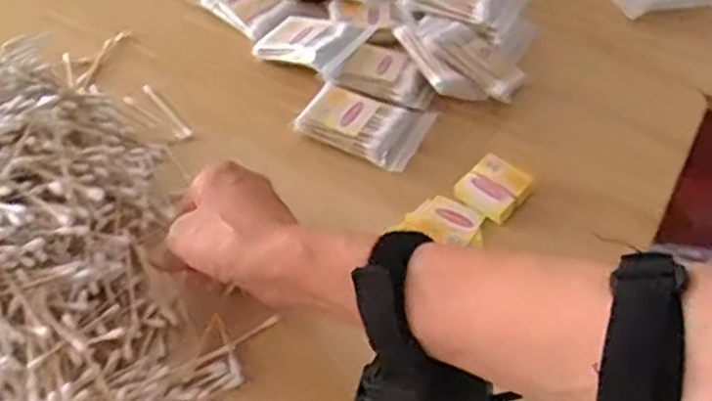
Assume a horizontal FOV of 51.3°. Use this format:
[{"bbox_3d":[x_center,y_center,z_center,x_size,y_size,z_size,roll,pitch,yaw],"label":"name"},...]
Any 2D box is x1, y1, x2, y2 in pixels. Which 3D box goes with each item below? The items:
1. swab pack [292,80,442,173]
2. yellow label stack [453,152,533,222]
[{"bbox_3d":[0.007,-0.059,0.578,0.093,0.022,0.062,23,55,17],"label":"swab pack"},{"bbox_3d":[0.102,-0.011,0.541,0.045,0.015,0.046,36,60,25],"label":"yellow label stack"}]

